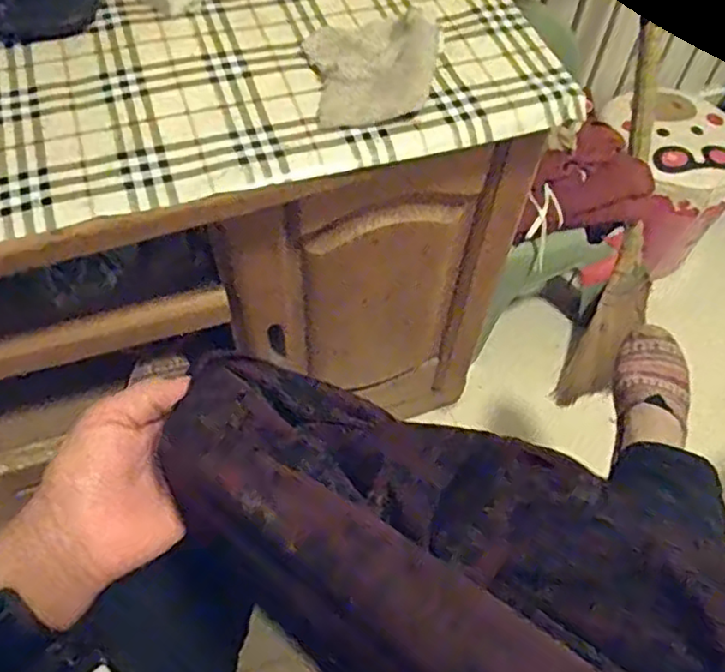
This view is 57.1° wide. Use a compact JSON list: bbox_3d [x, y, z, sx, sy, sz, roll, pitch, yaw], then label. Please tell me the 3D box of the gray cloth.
[{"bbox_3d":[0.014,-0.265,0.641,0.127,0.043,0.158,-7,59,-8],"label":"gray cloth"}]

